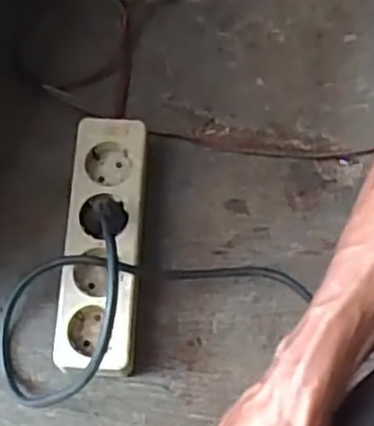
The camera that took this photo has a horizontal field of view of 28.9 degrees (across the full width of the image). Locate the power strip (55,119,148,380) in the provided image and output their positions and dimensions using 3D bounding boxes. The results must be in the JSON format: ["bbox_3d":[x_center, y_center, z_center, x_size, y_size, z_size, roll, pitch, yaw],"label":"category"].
[{"bbox_3d":[-0.064,0.025,0.567,0.056,0.045,0.195,2,69,1],"label":"power strip"}]

